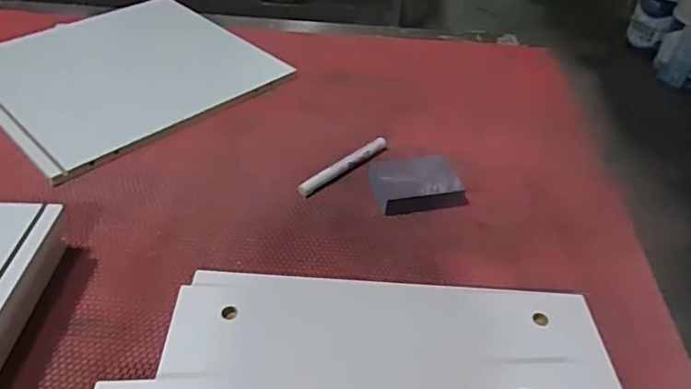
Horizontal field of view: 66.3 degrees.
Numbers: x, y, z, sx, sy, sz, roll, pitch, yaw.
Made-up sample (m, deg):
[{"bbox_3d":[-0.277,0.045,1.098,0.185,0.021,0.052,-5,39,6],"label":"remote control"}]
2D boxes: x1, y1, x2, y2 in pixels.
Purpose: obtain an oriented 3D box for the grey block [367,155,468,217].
[{"bbox_3d":[0.091,-0.015,0.657,0.108,0.025,0.081,-4,44,-8],"label":"grey block"}]

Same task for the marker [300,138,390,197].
[{"bbox_3d":[-0.002,-0.038,0.686,0.148,0.017,0.020,-31,53,-31],"label":"marker"}]

